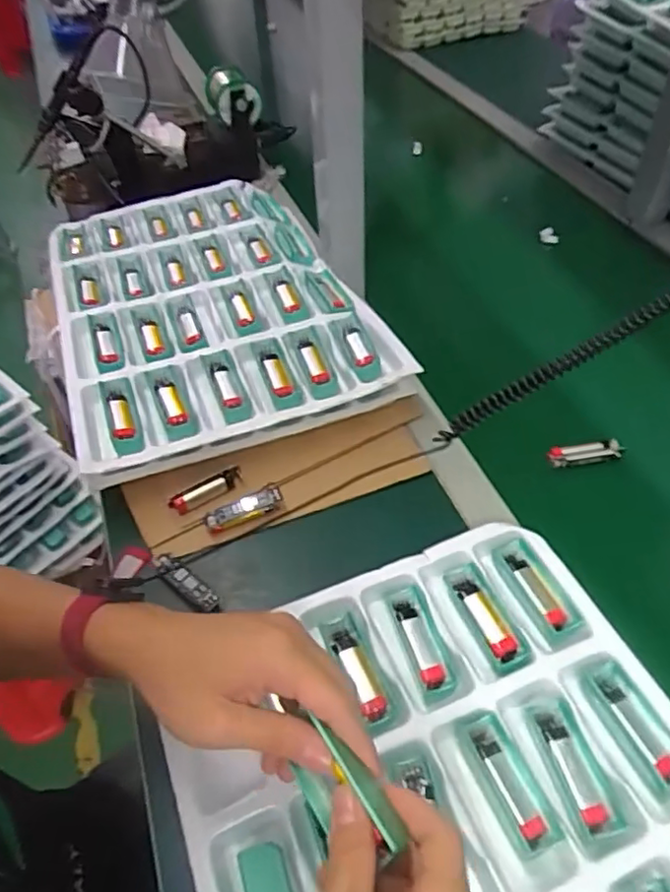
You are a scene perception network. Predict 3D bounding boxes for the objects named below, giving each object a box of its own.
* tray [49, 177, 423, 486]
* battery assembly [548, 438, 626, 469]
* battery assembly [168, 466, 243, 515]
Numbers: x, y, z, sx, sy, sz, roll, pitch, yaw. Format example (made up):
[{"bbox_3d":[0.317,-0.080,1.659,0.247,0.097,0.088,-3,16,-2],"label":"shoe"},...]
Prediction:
[{"bbox_3d":[-0.151,-0.158,0.691,0.316,0.045,0.433,-20,53,-15],"label":"tray"},{"bbox_3d":[0.236,0.007,0.581,0.064,0.020,0.019,-6,49,0],"label":"battery assembly"},{"bbox_3d":[-0.115,0.039,0.550,0.067,0.018,0.011,-25,51,-16],"label":"battery assembly"}]

